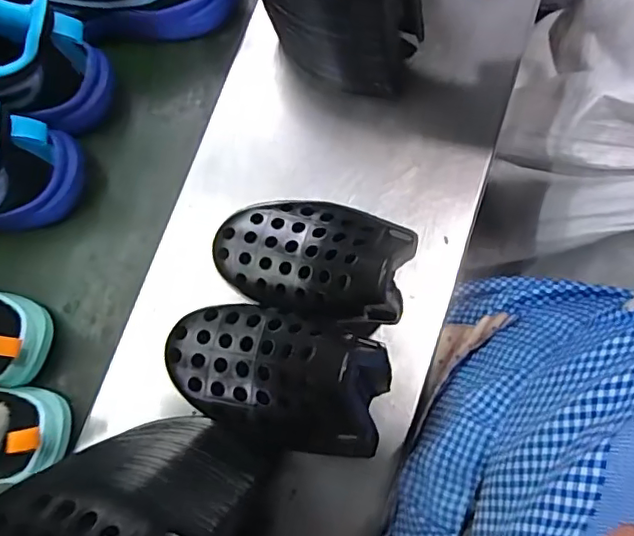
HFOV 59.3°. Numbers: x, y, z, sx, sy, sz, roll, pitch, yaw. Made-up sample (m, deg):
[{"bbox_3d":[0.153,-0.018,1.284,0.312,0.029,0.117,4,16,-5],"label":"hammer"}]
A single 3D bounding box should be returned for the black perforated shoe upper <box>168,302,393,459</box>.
[{"bbox_3d":[-0.026,0.060,0.307,0.127,0.049,0.074,17,79,3],"label":"black perforated shoe upper"}]

